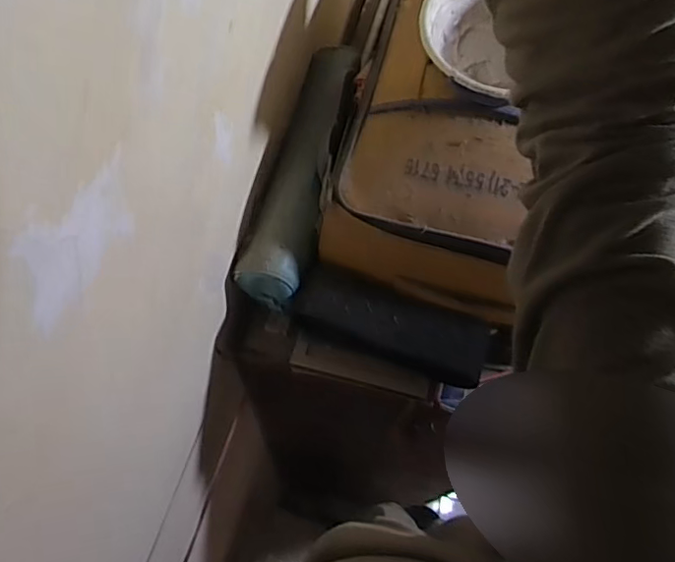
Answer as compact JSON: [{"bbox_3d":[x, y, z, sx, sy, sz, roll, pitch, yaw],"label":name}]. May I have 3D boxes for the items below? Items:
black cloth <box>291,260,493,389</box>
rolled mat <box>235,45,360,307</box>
[{"bbox_3d":[0.071,0.058,0.748,0.261,0.084,0.081,20,65,7],"label":"black cloth"},{"bbox_3d":[-0.049,-0.172,0.832,0.087,0.095,0.424,13,65,4],"label":"rolled mat"}]

